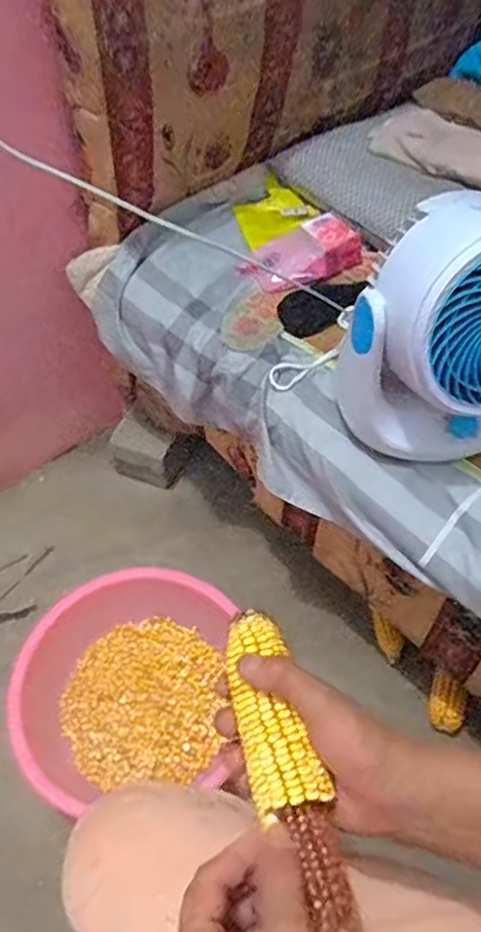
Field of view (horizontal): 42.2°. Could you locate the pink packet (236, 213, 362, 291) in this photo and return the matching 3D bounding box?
[{"bbox_3d":[0.088,-0.306,0.904,0.163,0.043,0.093,-29,57,-17],"label":"pink packet"}]

